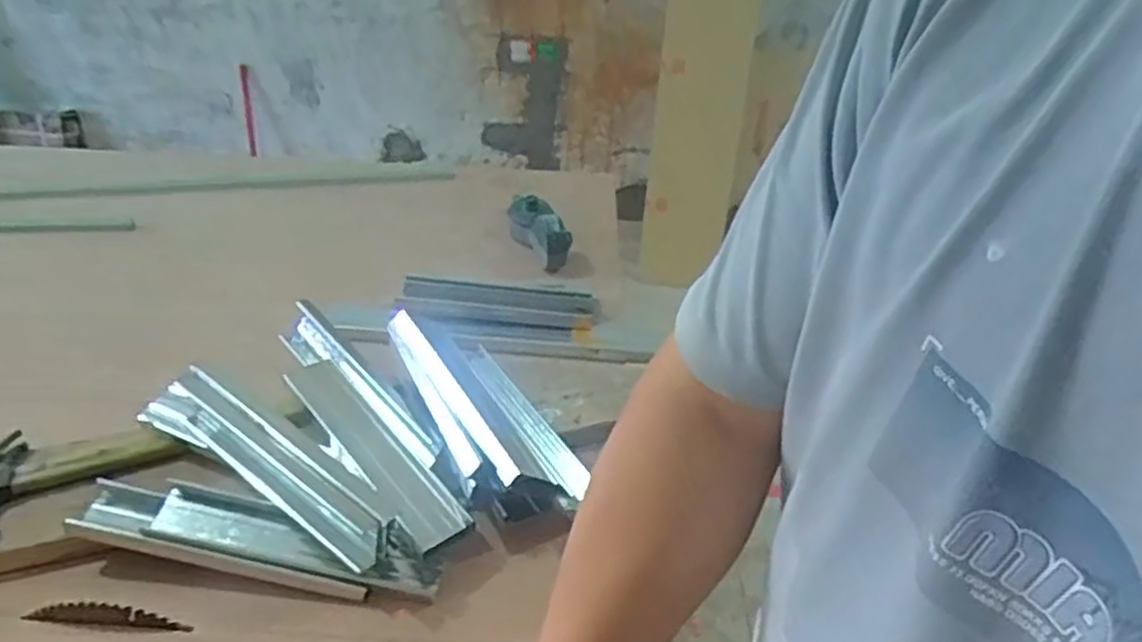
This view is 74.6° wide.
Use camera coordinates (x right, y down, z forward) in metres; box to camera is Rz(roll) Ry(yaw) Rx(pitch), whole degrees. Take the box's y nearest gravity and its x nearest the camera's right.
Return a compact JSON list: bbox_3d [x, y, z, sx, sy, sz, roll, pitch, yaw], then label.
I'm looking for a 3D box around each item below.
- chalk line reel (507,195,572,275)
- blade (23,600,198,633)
[{"bbox_3d":[-0.046,-0.131,1.089,0.063,0.070,0.132,-11,37,-18],"label":"chalk line reel"},{"bbox_3d":[-0.360,0.229,0.580,0.123,0.022,0.011,4,35,2],"label":"blade"}]

